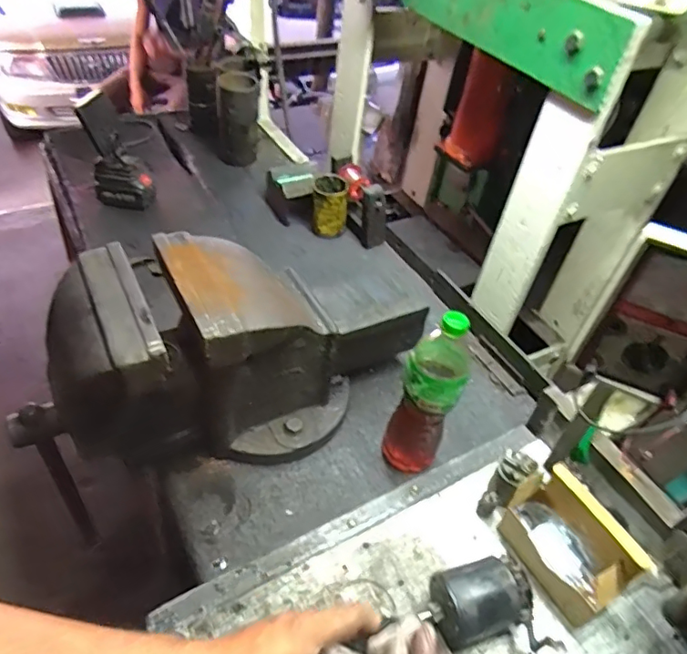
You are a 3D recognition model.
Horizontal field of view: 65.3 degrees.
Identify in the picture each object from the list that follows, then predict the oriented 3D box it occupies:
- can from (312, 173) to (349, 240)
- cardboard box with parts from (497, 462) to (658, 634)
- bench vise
[{"bbox_3d":[-0.030,-0.255,1.146,0.070,0.126,0.065,4,45,-4],"label":"can"},{"bbox_3d":[0.262,0.257,0.635,0.089,0.104,0.143,-14,48,-19],"label":"cardboard box with parts"},{"bbox_3d":[-0.138,0.030,0.706,0.508,0.265,0.199,-22,53,-27],"label":"bench vise"}]

